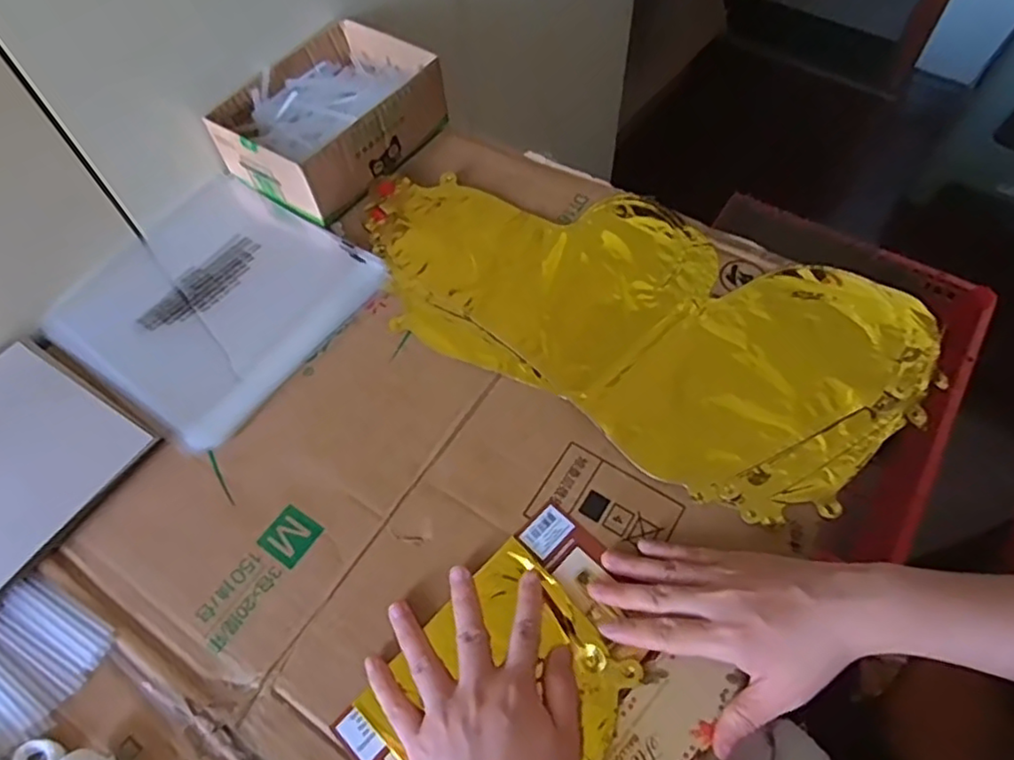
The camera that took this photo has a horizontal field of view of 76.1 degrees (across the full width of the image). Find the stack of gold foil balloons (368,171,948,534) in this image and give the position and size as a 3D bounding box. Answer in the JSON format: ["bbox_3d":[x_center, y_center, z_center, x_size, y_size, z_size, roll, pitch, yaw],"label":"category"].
[{"bbox_3d":[0.093,-0.065,0.513,0.438,0.020,0.225,28,63,18],"label":"stack of gold foil balloons"}]

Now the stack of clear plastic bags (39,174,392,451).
[{"bbox_3d":[-0.254,-0.079,0.544,0.241,0.012,0.210,31,64,20],"label":"stack of clear plastic bags"}]

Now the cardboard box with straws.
[{"bbox_3d":[-0.159,-0.242,0.602,0.131,0.065,0.182,29,64,19],"label":"cardboard box with straws"}]

